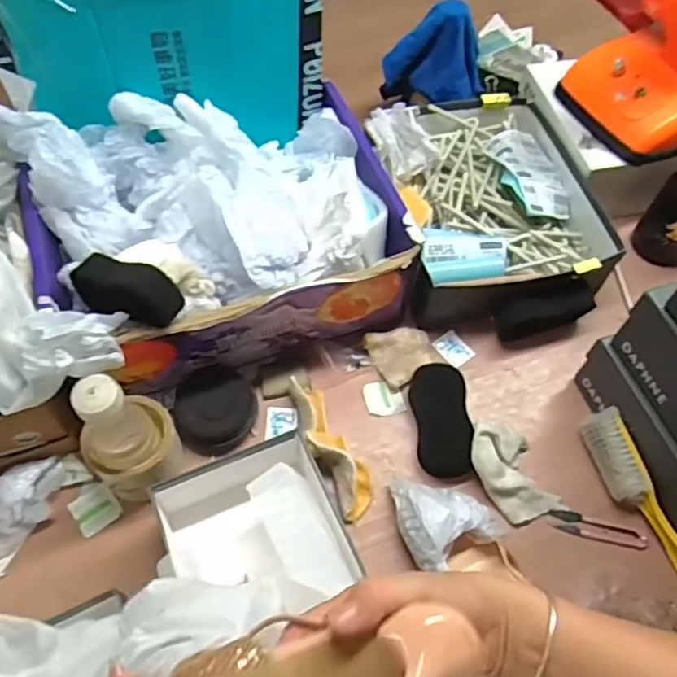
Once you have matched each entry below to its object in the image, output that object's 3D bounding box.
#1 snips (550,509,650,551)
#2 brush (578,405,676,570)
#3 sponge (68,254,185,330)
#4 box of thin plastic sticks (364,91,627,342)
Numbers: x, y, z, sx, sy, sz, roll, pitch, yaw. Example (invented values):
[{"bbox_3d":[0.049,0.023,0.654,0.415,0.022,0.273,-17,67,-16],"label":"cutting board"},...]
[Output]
[{"bbox_3d":[0.280,0.207,0.665,0.101,0.011,0.024,13,59,5],"label":"snips"},{"bbox_3d":[0.325,0.185,0.655,0.037,0.050,0.230,-14,61,-11],"label":"brush"},{"bbox_3d":[-0.215,-0.048,0.613,0.120,0.059,0.029,11,28,22],"label":"sponge"},{"bbox_3d":[0.193,-0.180,0.831,0.274,0.112,0.345,-12,60,-10],"label":"box of thin plastic sticks"}]

